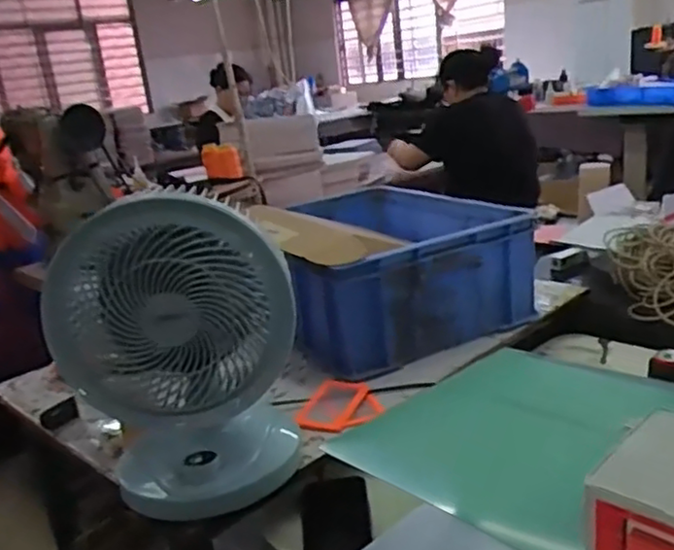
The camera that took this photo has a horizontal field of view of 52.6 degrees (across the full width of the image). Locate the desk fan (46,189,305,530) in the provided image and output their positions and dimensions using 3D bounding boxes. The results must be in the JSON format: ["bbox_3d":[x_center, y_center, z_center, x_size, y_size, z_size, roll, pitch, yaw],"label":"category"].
[{"bbox_3d":[-0.164,0.072,0.690,0.214,0.295,0.149,-14,18,-20],"label":"desk fan"}]

